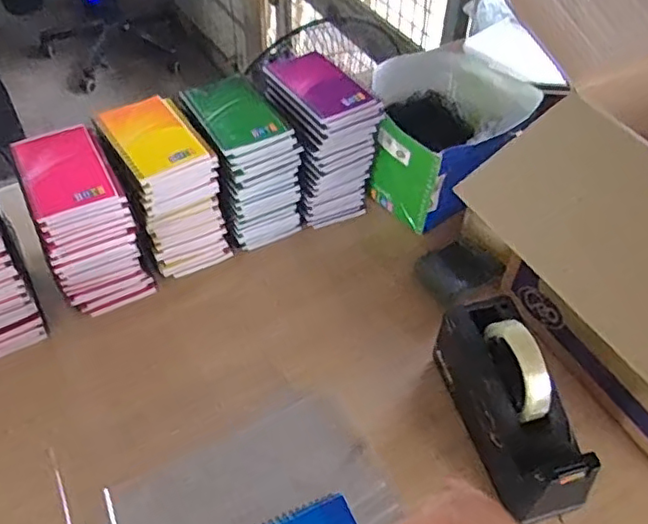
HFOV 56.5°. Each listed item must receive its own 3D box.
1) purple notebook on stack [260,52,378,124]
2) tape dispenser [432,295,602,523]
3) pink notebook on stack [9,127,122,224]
[{"bbox_3d":[-0.012,-0.220,0.737,0.083,0.020,0.136,-29,55,-24],"label":"purple notebook on stack"},{"bbox_3d":[0.183,0.132,0.585,0.081,0.121,0.204,-12,50,-12],"label":"tape dispenser"},{"bbox_3d":[-0.275,-0.098,0.634,0.081,0.012,0.121,-22,53,-20],"label":"pink notebook on stack"}]

